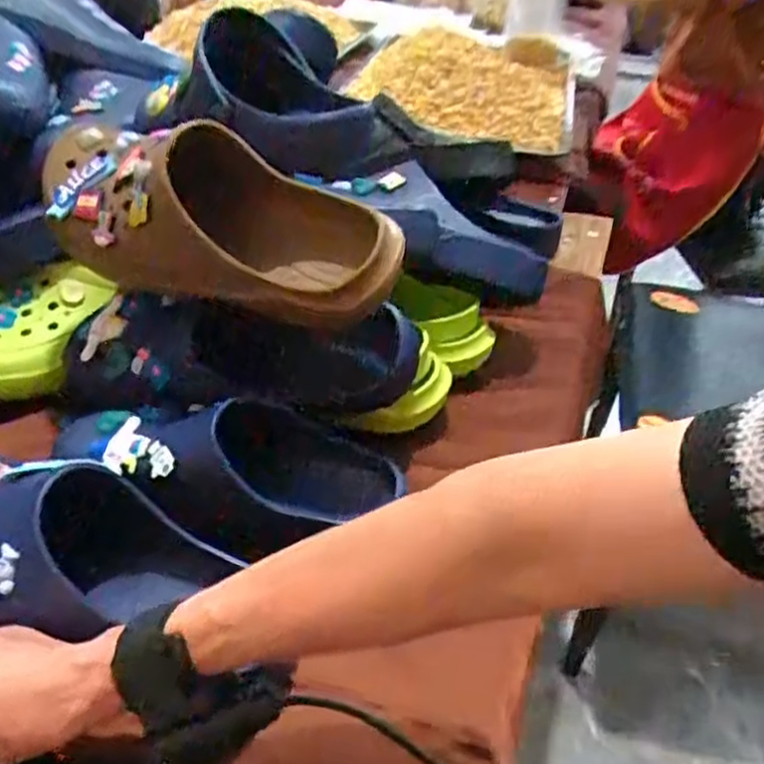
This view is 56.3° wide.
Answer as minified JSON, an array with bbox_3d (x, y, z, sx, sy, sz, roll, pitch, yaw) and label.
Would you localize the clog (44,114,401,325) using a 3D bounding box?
[{"bbox_3d":[-0.124,-0.116,0.520,0.287,0.111,0.092,14,39,15],"label":"clog"}]

